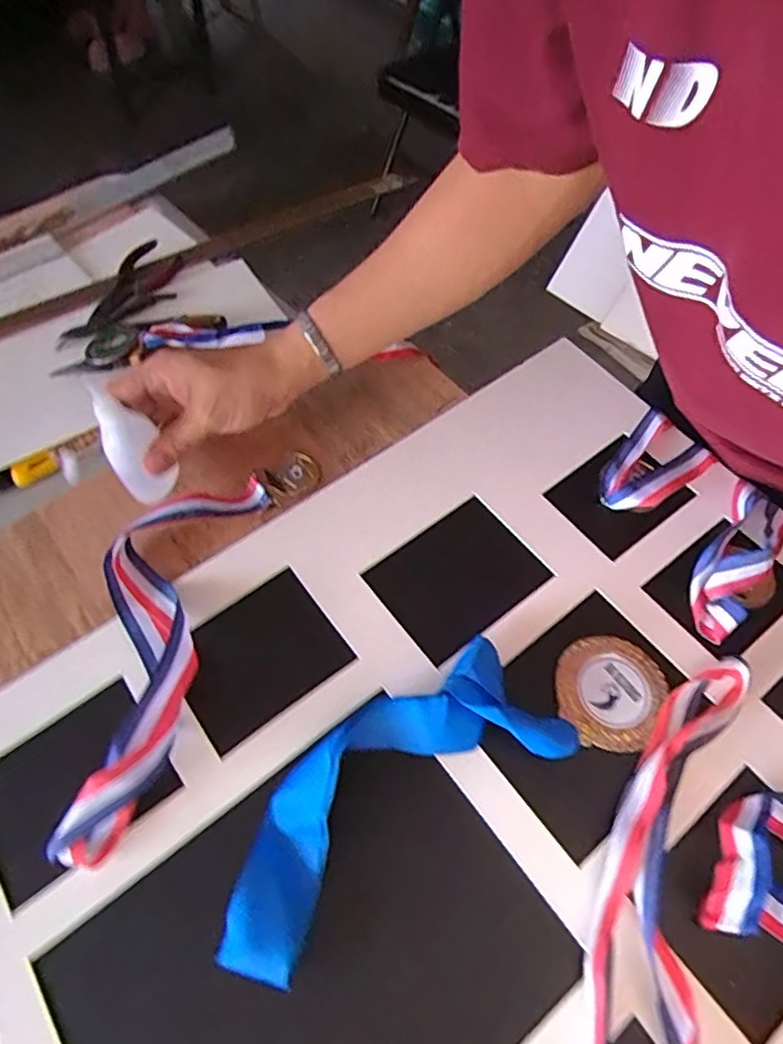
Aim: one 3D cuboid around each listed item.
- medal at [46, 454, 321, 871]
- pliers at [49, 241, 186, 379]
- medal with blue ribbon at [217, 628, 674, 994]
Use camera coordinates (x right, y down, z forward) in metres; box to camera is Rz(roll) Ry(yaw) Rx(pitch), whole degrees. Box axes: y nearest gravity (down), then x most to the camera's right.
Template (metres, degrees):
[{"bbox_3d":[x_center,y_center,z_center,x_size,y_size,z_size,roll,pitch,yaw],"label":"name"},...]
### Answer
[{"bbox_3d":[-0.155,0.058,0.413,0.101,0.036,0.300,16,61,10],"label":"medal"},{"bbox_3d":[-0.255,-0.203,0.566,0.078,0.024,0.179,6,59,4],"label":"pliers"},{"bbox_3d":[0.034,0.142,0.361,0.306,0.039,0.099,-26,62,-14],"label":"medal with blue ribbon"}]

